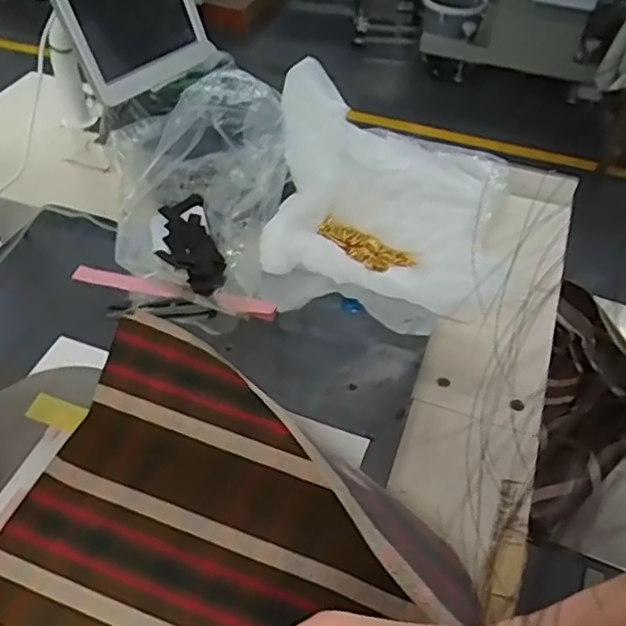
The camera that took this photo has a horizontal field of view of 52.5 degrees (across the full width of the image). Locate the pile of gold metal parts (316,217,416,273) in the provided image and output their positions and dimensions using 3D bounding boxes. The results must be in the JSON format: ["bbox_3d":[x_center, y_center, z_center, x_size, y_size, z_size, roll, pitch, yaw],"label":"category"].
[{"bbox_3d":[0.055,-0.074,0.697,0.113,0.020,0.033,35,55,27],"label":"pile of gold metal parts"}]

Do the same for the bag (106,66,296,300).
[{"bbox_3d":[-0.109,-0.124,0.641,0.179,0.144,0.191,-8,48,-9],"label":"bag"}]

